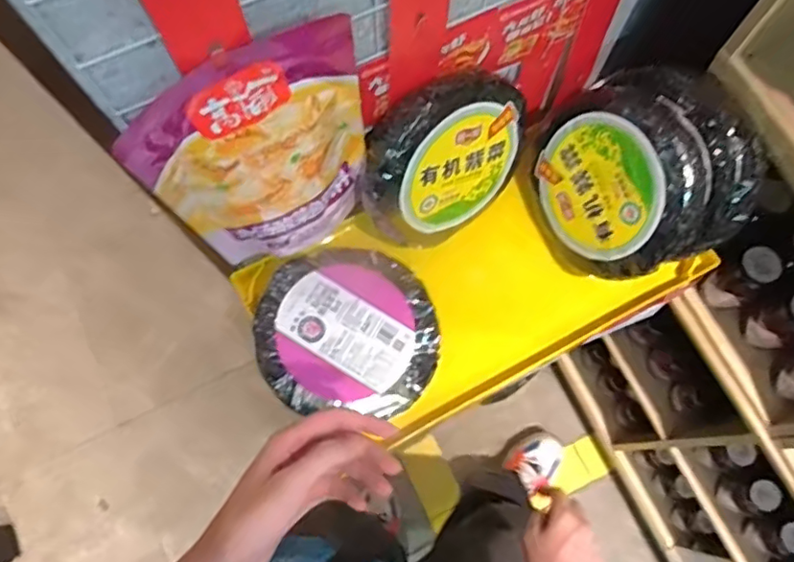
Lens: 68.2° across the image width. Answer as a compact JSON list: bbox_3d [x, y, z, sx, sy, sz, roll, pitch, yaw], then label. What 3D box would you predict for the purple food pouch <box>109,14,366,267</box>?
[{"bbox_3d":[-0.111,-0.100,0.540,0.189,0.283,0.043,-28,75,-8],"label":"purple food pouch"}]

